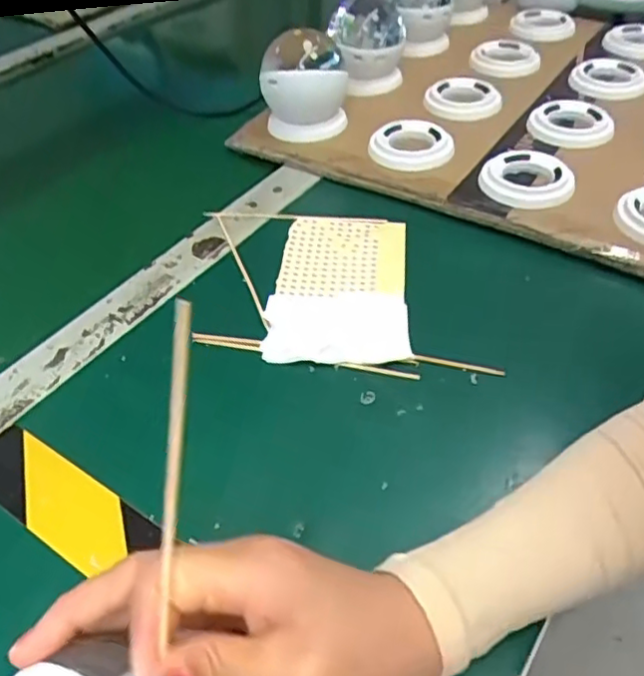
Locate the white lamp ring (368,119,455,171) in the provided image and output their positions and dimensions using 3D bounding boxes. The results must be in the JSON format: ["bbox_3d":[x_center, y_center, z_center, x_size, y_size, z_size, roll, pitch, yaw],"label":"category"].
[{"bbox_3d":[0.076,-0.168,0.555,0.068,0.012,0.068,-2,45,2],"label":"white lamp ring"}]

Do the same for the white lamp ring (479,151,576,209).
[{"bbox_3d":[0.158,-0.125,0.501,0.064,0.021,0.063,-2,45,2],"label":"white lamp ring"}]

